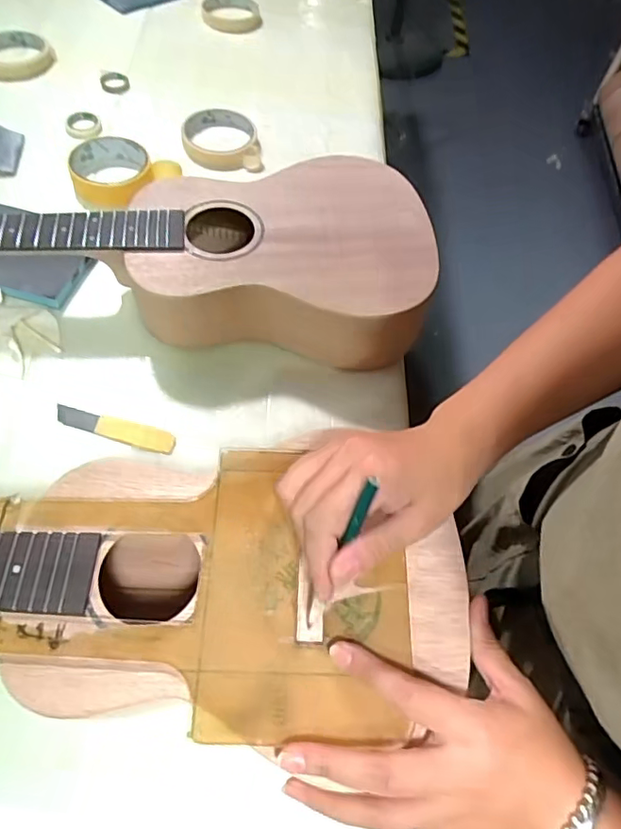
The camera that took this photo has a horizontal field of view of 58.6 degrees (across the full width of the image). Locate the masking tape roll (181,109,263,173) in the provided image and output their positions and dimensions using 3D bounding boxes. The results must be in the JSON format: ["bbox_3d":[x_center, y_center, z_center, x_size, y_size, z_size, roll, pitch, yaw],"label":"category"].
[{"bbox_3d":[-0.105,-0.321,0.647,0.086,0.021,0.094,-8,60,-10],"label":"masking tape roll"}]

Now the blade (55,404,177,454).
[{"bbox_3d":[-0.160,0.013,0.453,0.100,0.006,0.020,15,59,4],"label":"blade"}]

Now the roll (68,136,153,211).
[{"bbox_3d":[-0.213,-0.259,0.594,0.079,0.028,0.090,-10,60,-11],"label":"roll"}]

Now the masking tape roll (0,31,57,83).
[{"bbox_3d":[-0.373,-0.453,0.701,0.089,0.017,0.096,-19,63,-15],"label":"masking tape roll"}]

